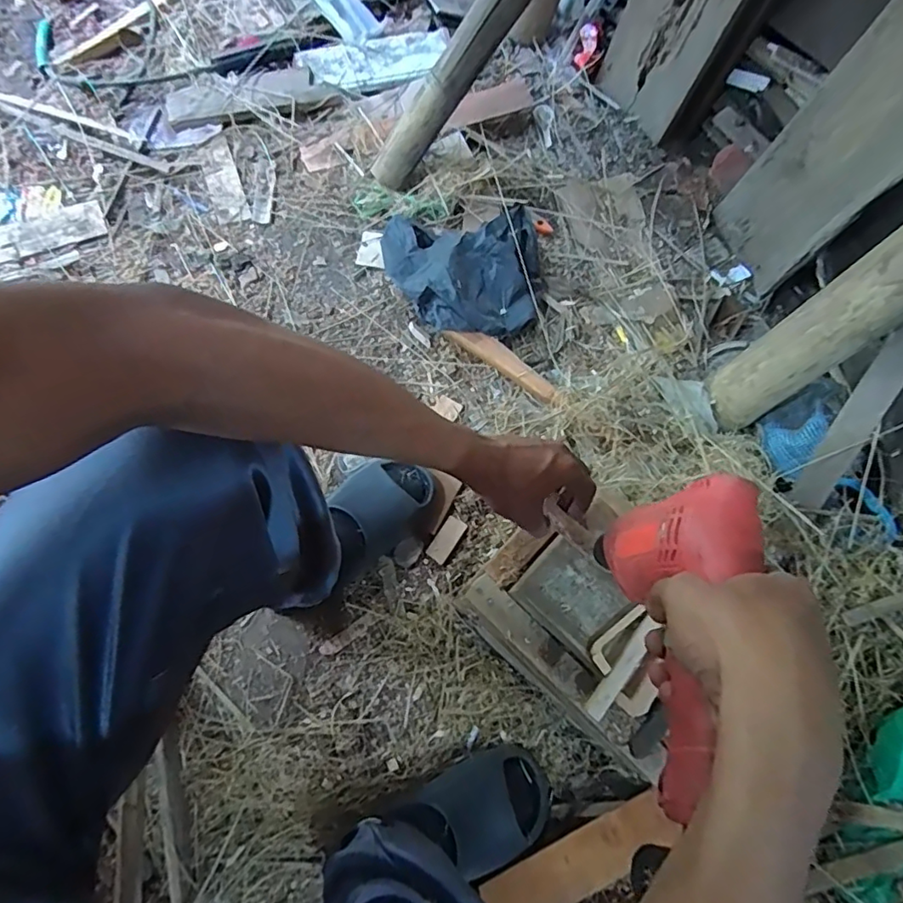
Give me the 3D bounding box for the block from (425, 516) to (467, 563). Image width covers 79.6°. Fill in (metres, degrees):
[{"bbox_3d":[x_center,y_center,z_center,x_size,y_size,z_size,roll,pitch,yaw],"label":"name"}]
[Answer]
[{"bbox_3d":[-0.006,0.119,0.726,0.028,0.009,0.062,35,77,8],"label":"block"}]

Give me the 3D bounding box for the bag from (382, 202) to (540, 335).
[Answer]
[{"bbox_3d":[0.016,-0.263,0.796,0.226,0.063,0.203,-2,75,-2],"label":"bag"}]

